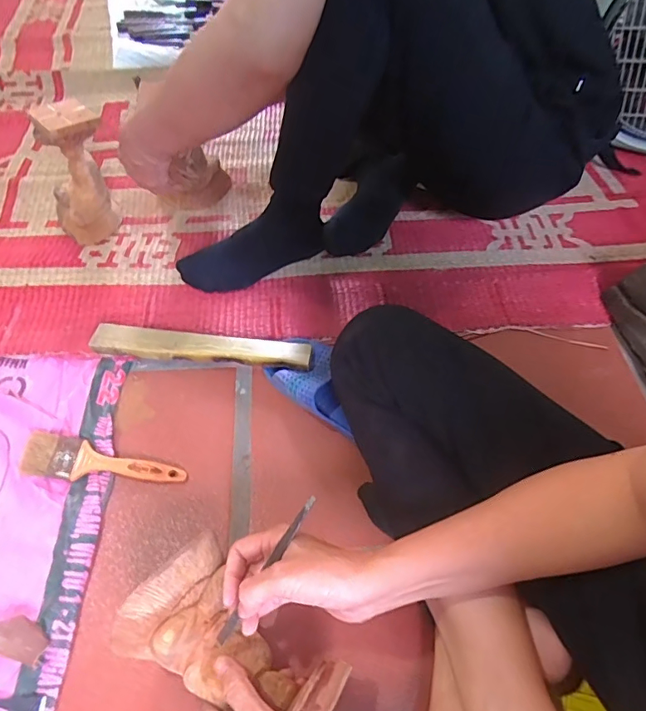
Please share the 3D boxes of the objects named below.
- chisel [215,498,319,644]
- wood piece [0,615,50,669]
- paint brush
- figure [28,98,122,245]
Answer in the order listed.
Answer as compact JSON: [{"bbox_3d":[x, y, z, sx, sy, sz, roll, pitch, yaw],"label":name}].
[{"bbox_3d":[-0.046,0.174,0.390,0.010,0.014,0.139,33,89,20],"label":"chisel"},{"bbox_3d":[-0.292,0.262,0.445,0.071,0.014,0.032,15,58,9],"label":"wood piece"},{"bbox_3d":[-0.246,0.118,0.536,0.177,0.022,0.048,6,57,4],"label":"paint brush"},{"bbox_3d":[-0.360,-0.265,0.701,0.107,0.168,0.093,-30,62,-19],"label":"figure"}]

